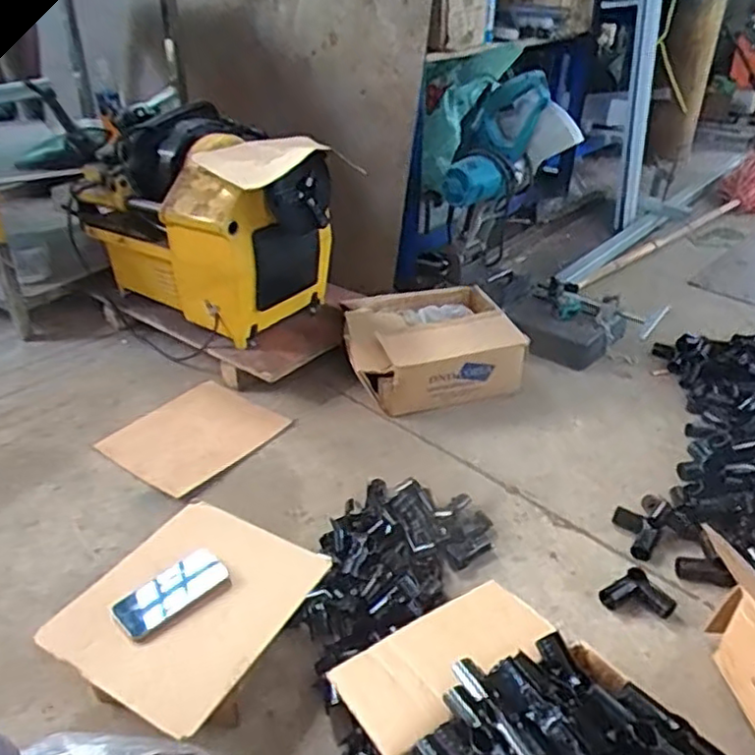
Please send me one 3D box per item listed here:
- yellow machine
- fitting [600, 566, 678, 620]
[{"bbox_3d":[-0.406,-0.389,1.635,0.636,0.428,0.311,24,40,32],"label":"yellow machine"},{"bbox_3d":[0.395,0.339,1.021,0.089,0.033,0.083,-23,39,-32],"label":"fitting"}]

